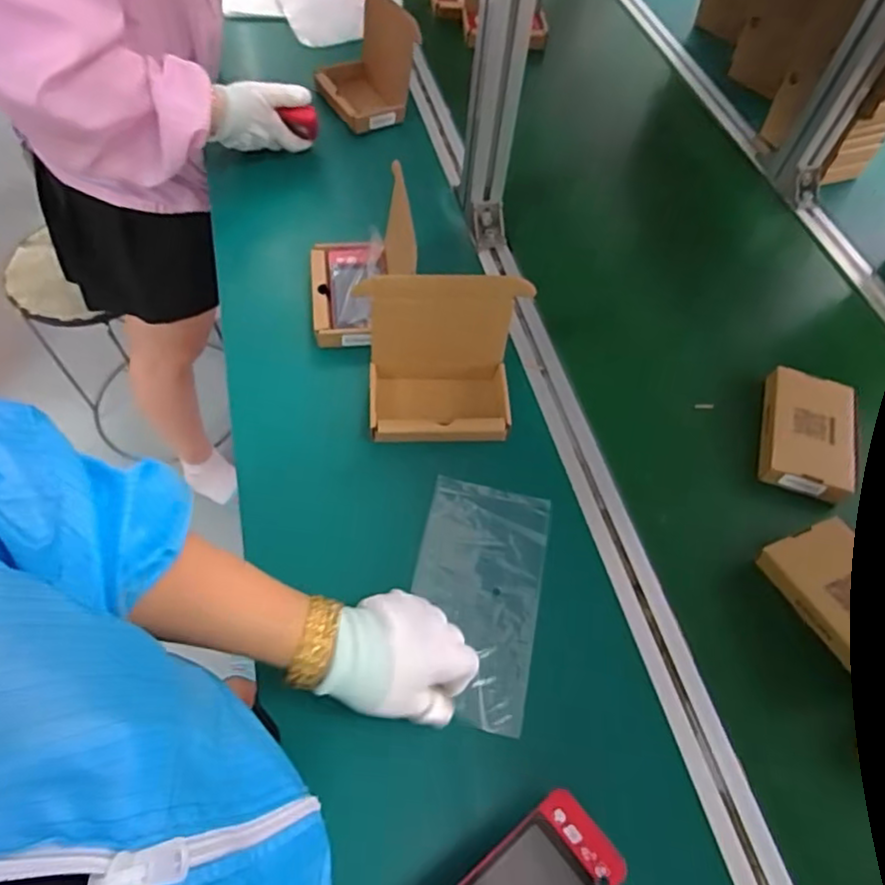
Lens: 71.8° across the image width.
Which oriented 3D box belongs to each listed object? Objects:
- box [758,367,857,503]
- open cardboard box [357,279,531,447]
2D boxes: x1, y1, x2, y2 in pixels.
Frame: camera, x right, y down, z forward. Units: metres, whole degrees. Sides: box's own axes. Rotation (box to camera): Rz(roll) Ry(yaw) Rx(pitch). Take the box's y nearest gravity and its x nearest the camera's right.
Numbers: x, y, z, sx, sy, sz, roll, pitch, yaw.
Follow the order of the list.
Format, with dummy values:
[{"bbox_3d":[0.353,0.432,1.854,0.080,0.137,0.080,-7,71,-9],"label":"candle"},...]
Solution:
[{"bbox_3d":[0.370,-0.010,0.618,0.079,0.031,0.131,17,60,6],"label":"box"},{"bbox_3d":[0.006,-0.069,0.564,0.149,0.128,0.100,-3,60,-6],"label":"open cardboard box"}]

